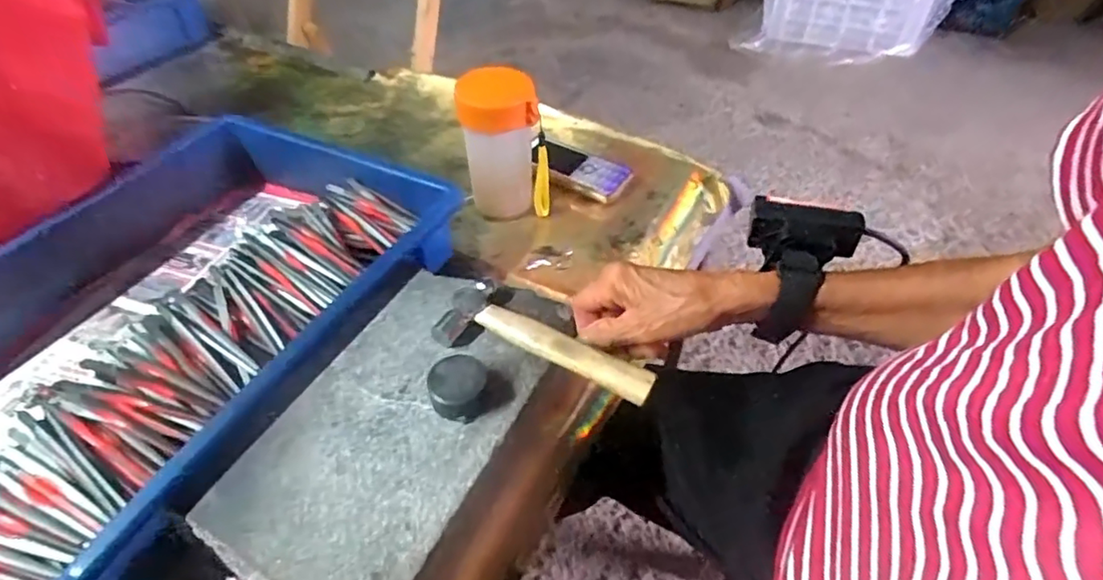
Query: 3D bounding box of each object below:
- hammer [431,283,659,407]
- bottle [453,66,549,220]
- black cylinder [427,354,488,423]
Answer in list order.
[{"bbox_3d":[-0.005,0.038,0.402,0.149,0.015,0.054,21,50,17],"label":"hammer"},{"bbox_3d":[-0.045,-0.131,0.551,0.076,0.137,0.062,-10,47,-9],"label":"bottle"},{"bbox_3d":[-0.059,0.063,0.378,0.035,0.020,0.038,-2,46,-1],"label":"black cylinder"}]

